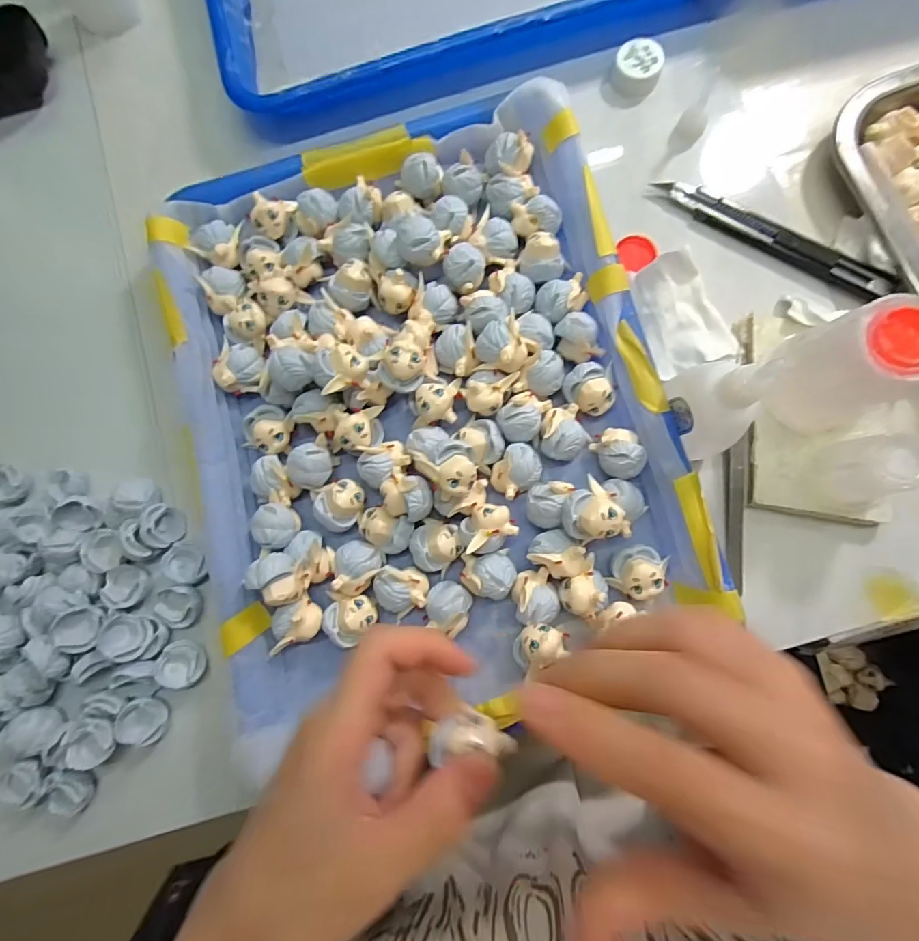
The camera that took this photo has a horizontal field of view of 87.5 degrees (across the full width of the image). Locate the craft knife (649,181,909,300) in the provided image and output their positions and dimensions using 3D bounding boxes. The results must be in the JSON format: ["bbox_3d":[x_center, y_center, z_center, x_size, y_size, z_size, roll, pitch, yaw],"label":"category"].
[{"bbox_3d":[0.181,-0.135,0.280,0.143,0.012,0.017,31,86,8],"label":"craft knife"}]

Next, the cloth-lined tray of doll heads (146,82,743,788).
[{"bbox_3d":[-0.021,-0.035,0.264,0.249,0.039,0.326,-15,82,2],"label":"cloth-lined tray of doll heads"}]

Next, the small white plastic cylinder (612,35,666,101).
[{"bbox_3d":[0.110,-0.249,0.298,0.028,0.014,0.032,21,85,7],"label":"small white plastic cylinder"}]

